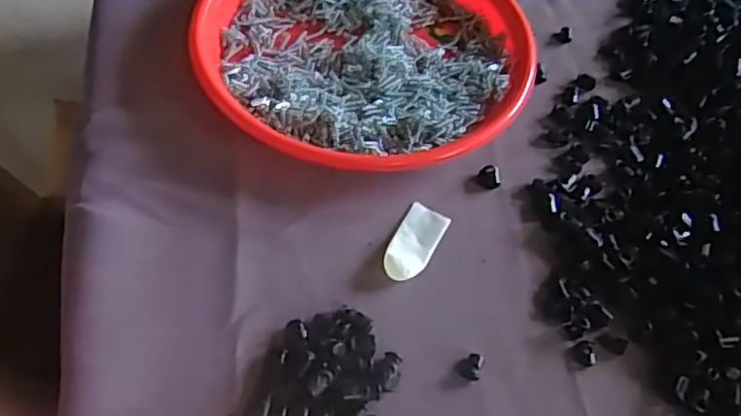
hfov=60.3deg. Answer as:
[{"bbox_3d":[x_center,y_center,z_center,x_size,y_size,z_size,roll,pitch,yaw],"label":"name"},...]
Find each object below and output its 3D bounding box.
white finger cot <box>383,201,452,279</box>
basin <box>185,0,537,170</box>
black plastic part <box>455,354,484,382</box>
[{"bbox_3d":[0.027,0.021,0.388,0.025,0.009,0.056,25,59,13],"label":"white finger cot"},{"bbox_3d":[-0.002,-0.121,0.464,0.227,0.038,0.226,2,57,-2],"label":"basin"},{"bbox_3d":[0.056,0.086,0.349,0.013,0.004,0.015,32,60,16],"label":"black plastic part"}]

